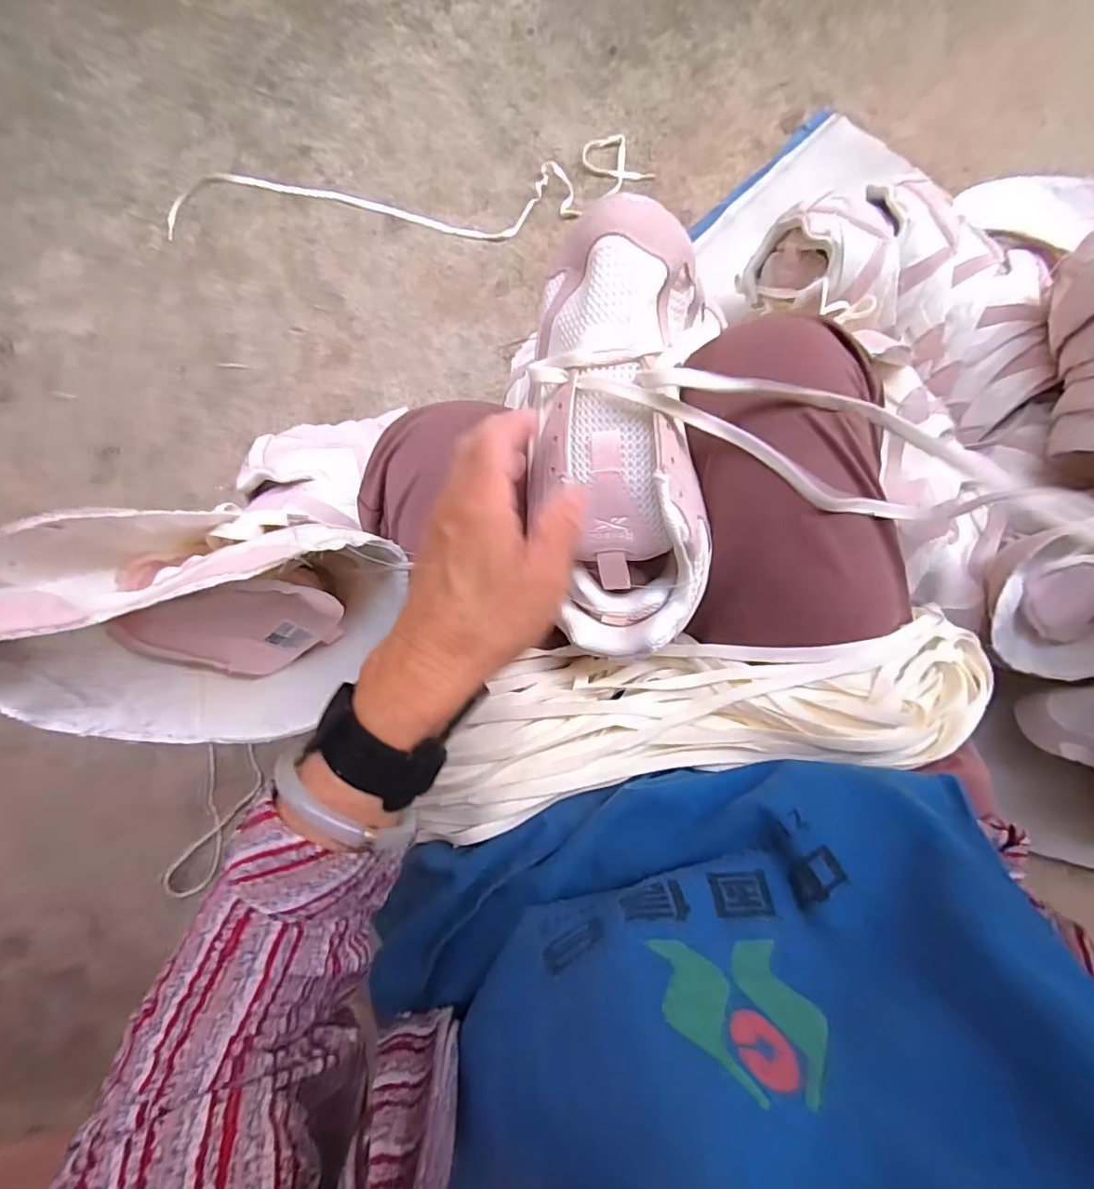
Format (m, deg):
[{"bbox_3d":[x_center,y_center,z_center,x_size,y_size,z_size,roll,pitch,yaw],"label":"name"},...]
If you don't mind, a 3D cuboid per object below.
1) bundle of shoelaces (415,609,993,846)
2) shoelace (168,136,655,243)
[{"bbox_3d":[0.105,0.069,0.350,0.374,0.074,0.096,-10,90,3],"label":"bundle of shoelaces"},{"bbox_3d":[-0.202,-0.546,0.781,0.681,0.013,0.130,-3,87,2],"label":"shoelace"}]

